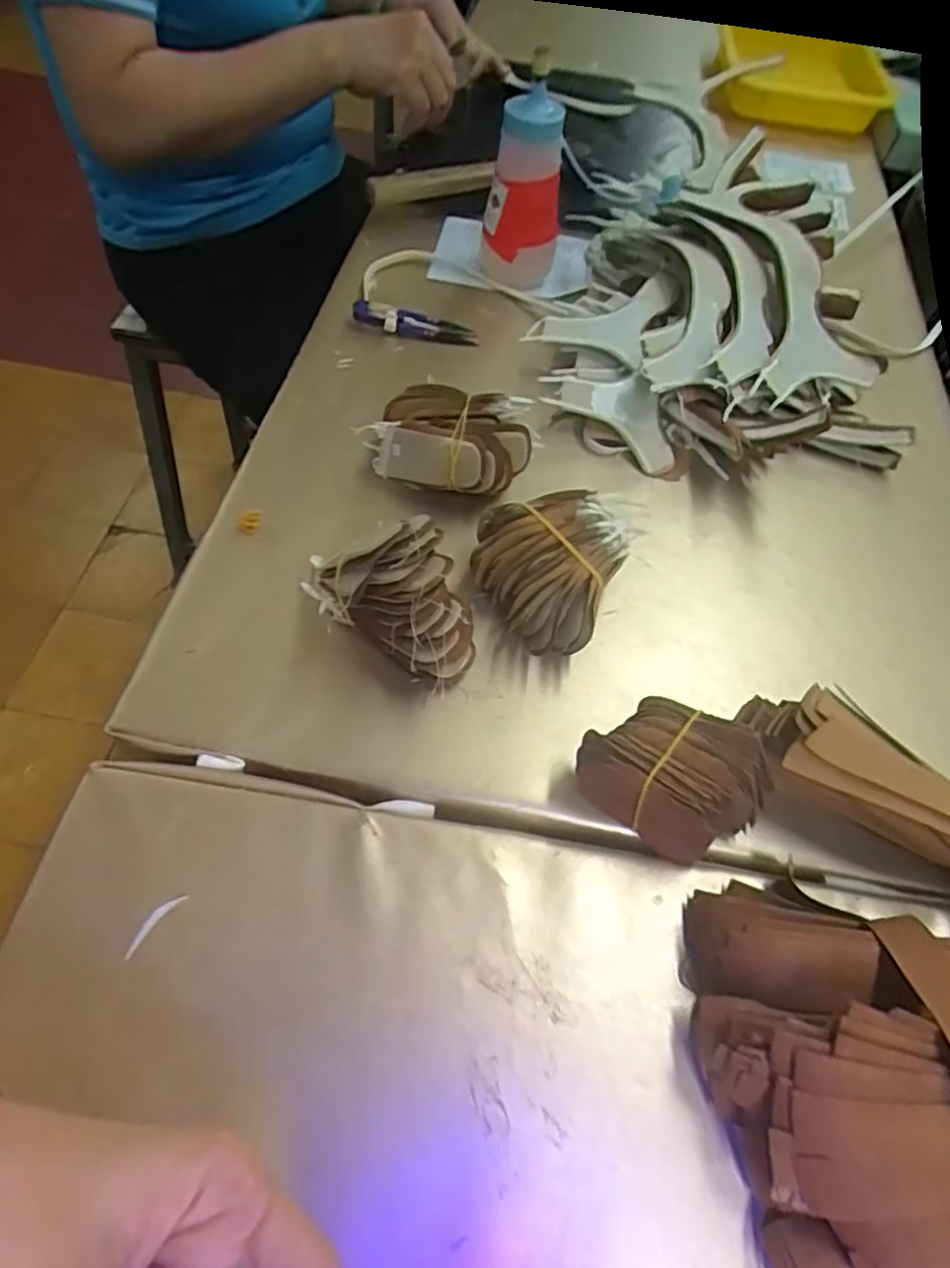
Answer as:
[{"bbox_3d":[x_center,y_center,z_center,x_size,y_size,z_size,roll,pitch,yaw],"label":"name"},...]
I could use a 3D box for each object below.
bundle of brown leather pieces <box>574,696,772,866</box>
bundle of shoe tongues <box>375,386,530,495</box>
[{"bbox_3d":[0.096,0.070,0.329,0.071,0.052,0.073,2,58,-3],"label":"bundle of brown leather pieces"},{"bbox_3d":[-0.014,-0.126,0.439,0.099,0.041,0.072,16,58,5],"label":"bundle of shoe tongues"}]

